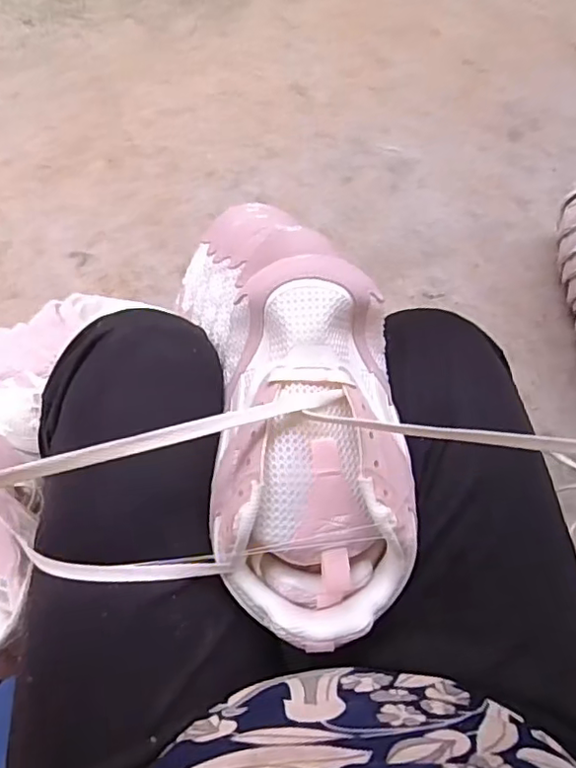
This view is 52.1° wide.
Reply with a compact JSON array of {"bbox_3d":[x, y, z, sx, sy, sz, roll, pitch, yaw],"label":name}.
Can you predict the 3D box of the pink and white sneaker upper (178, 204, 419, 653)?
[{"bbox_3d":[0.003,-0.002,0.377,0.121,0.103,0.300,-9,65,-6],"label":"pink and white sneaker upper"}]

